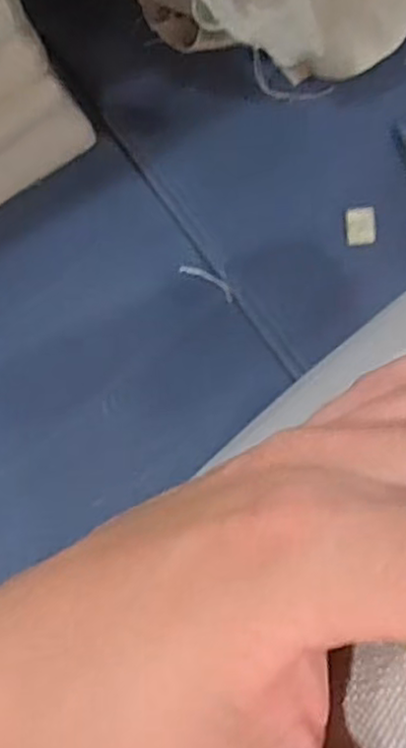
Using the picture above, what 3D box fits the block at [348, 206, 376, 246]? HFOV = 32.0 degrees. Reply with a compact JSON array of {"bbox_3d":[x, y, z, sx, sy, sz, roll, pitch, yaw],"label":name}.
[{"bbox_3d":[0.153,-0.142,0.680,0.027,0.004,0.037,-3,83,2],"label":"block"}]

